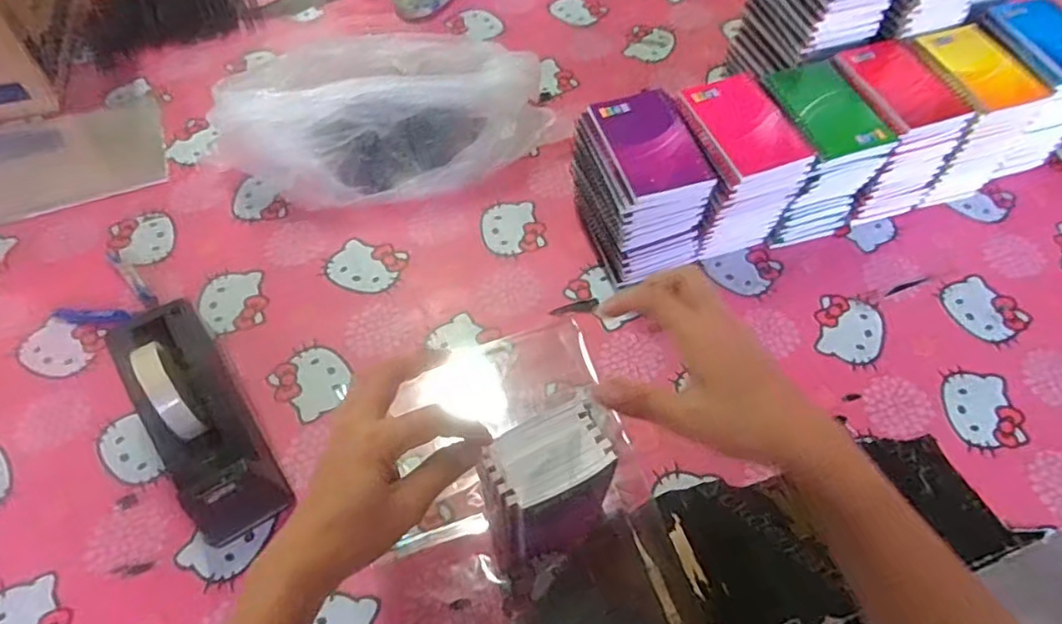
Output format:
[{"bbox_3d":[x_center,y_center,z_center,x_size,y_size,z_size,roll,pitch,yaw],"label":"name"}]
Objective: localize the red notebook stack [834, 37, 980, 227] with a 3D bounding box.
[{"bbox_3d":[0.390,-0.205,0.738,0.099,0.138,0.149,-16,59,-10],"label":"red notebook stack"}]

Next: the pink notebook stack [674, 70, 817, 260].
[{"bbox_3d":[0.208,-0.146,0.699,0.100,0.148,0.126,-20,60,-12],"label":"pink notebook stack"}]

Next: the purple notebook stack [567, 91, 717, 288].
[{"bbox_3d":[0.112,-0.122,0.680,0.101,0.149,0.128,-18,60,-12],"label":"purple notebook stack"}]

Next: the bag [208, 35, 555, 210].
[{"bbox_3d":[-0.177,-0.252,0.781,0.364,0.122,0.237,-1,58,-1],"label":"bag"}]

